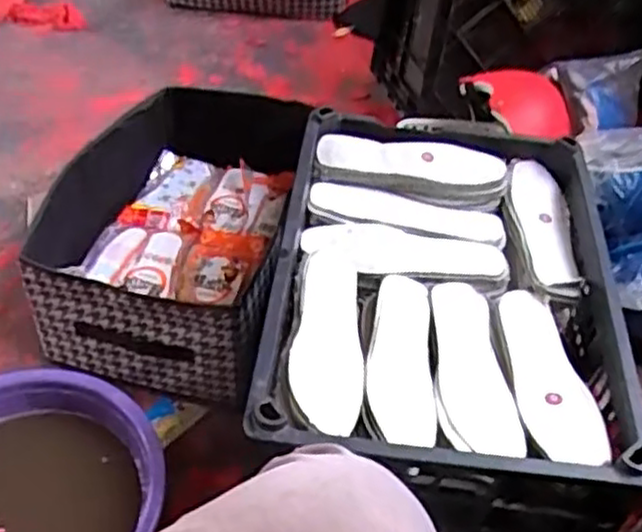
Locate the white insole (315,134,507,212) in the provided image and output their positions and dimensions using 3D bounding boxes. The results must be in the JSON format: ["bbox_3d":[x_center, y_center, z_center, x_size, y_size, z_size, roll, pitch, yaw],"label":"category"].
[{"bbox_3d":[0.111,-0.120,0.913,0.230,0.038,0.072,7,46,3],"label":"white insole"}]

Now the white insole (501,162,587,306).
[{"bbox_3d":[0.258,-0.043,0.862,0.077,0.028,0.209,5,46,1],"label":"white insole"}]

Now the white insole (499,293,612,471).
[{"bbox_3d":[0.223,0.101,0.727,0.079,0.026,0.205,0,46,-3],"label":"white insole"}]

